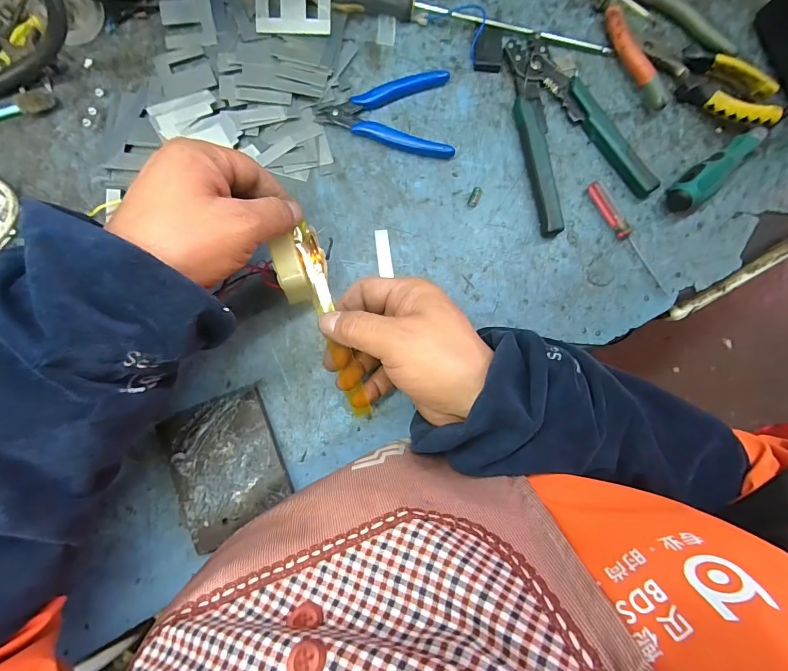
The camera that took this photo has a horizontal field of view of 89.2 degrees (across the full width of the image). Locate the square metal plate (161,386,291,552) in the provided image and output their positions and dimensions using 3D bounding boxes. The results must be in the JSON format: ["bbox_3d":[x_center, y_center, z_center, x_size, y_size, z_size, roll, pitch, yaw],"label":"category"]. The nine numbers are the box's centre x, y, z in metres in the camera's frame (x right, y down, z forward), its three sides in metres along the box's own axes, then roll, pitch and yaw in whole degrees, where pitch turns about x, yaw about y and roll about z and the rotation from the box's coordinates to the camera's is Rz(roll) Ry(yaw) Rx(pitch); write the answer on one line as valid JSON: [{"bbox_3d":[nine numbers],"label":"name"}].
[{"bbox_3d":[-0.131,0.102,0.318,0.079,0.015,0.100,-22,86,-6],"label":"square metal plate"}]

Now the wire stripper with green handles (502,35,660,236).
[{"bbox_3d":[0.169,-0.190,0.365,0.108,0.019,0.182,-11,85,-5],"label":"wire stripper with green handles"}]

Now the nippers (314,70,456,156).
[{"bbox_3d":[-0.004,-0.207,0.360,0.121,0.011,0.075,10,83,-3],"label":"nippers"}]

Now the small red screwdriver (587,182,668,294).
[{"bbox_3d":[0.209,-0.088,0.357,0.011,0.011,0.114,-33,87,-7],"label":"small red screwdriver"}]

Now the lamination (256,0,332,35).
[{"bbox_3d":[-0.088,-0.291,0.352,0.066,0.004,0.044,2,103,1],"label":"lamination"}]

